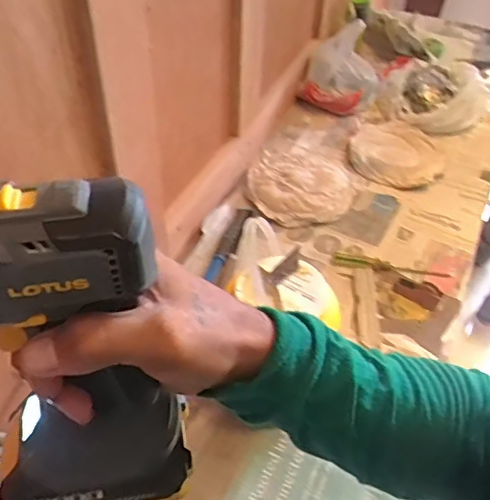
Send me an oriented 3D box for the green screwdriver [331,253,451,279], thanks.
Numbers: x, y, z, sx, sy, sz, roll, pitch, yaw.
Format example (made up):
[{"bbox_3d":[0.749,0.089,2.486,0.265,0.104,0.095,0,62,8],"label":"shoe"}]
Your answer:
[{"bbox_3d":[0.255,0.034,0.982,0.199,0.019,0.029,13,47,11],"label":"green screwdriver"}]

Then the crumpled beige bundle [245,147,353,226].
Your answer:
[{"bbox_3d":[0.105,-0.133,1.117,0.220,0.058,0.203,1,46,-1],"label":"crumpled beige bundle"}]

